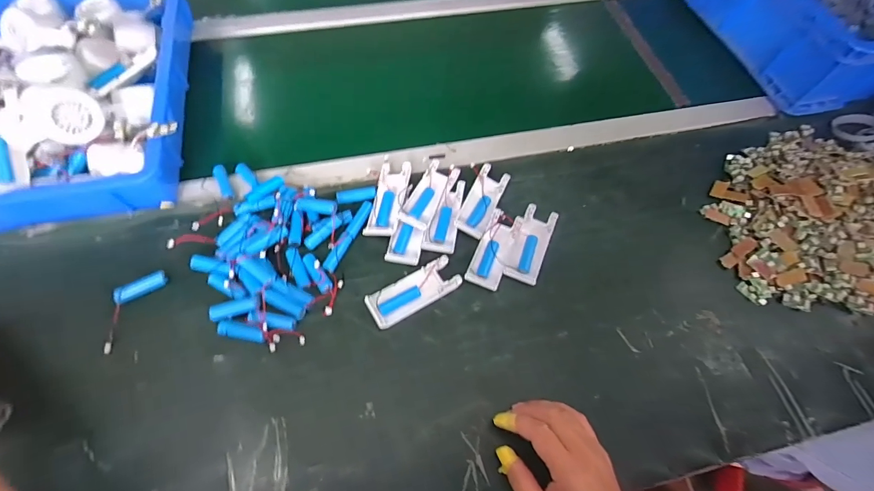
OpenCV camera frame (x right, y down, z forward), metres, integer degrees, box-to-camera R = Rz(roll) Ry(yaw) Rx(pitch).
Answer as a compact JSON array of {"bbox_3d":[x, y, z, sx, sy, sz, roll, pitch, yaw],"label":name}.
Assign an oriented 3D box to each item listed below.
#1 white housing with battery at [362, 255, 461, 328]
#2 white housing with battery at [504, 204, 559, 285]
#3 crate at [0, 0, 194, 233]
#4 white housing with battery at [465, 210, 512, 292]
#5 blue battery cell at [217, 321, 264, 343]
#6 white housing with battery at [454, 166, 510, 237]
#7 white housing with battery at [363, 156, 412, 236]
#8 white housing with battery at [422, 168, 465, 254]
[{"bbox_3d":[-0.026,0.053,0.446,0.106,0.013,0.042,-28,67,-17],"label":"white housing with battery"},{"bbox_3d":[0.115,-0.002,0.475,0.039,0.011,0.101,22,63,8],"label":"white housing with battery"},{"bbox_3d":[-0.482,-0.223,0.503,0.277,0.112,0.406,-11,63,-9],"label":"crate"},{"bbox_3d":[0.068,0.003,0.472,0.040,0.017,0.102,20,63,8],"label":"white housing with battery"},{"bbox_3d":[-0.205,0.092,0.411,0.048,0.019,0.016,9,62,2],"label":"blue battery cell"},{"bbox_3d":[0.058,-0.058,0.499,0.039,0.015,0.102,25,63,10],"label":"white housing with battery"},{"bbox_3d":[-0.059,-0.061,0.497,0.043,0.026,0.109,11,62,3],"label":"white housing with battery"},{"bbox_3d":[0.013,-0.045,0.492,0.037,0.022,0.114,13,62,4],"label":"white housing with battery"}]

